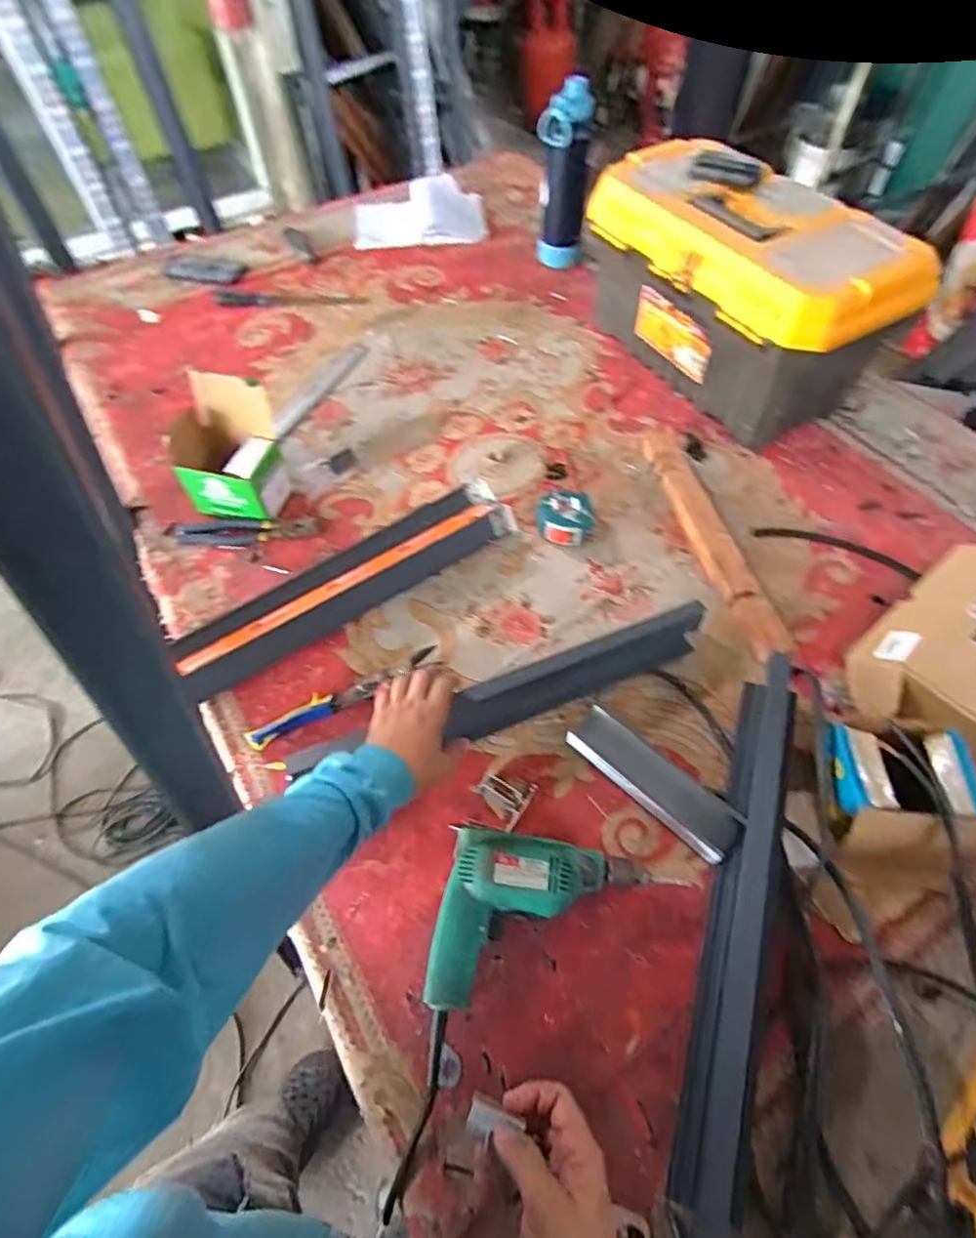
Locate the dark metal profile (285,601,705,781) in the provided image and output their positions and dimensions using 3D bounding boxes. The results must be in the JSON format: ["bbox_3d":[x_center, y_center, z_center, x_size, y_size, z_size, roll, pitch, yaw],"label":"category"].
[{"bbox_3d":[0.110,0.063,0.690,0.345,0.075,0.038,-19,58,-19],"label":"dark metal profile"}]

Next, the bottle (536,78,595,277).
[{"bbox_3d":[0.146,-0.847,1.151,0.096,0.297,0.070,4,57,4],"label":"bottle"}]

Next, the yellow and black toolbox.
[{"bbox_3d":[0.393,-0.523,0.946,0.258,0.270,0.491,-27,61,-15],"label":"yellow and black toolbox"}]

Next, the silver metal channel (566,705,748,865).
[{"bbox_3d":[0.180,0.177,0.640,0.194,0.028,0.056,39,65,23],"label":"silver metal channel"}]

